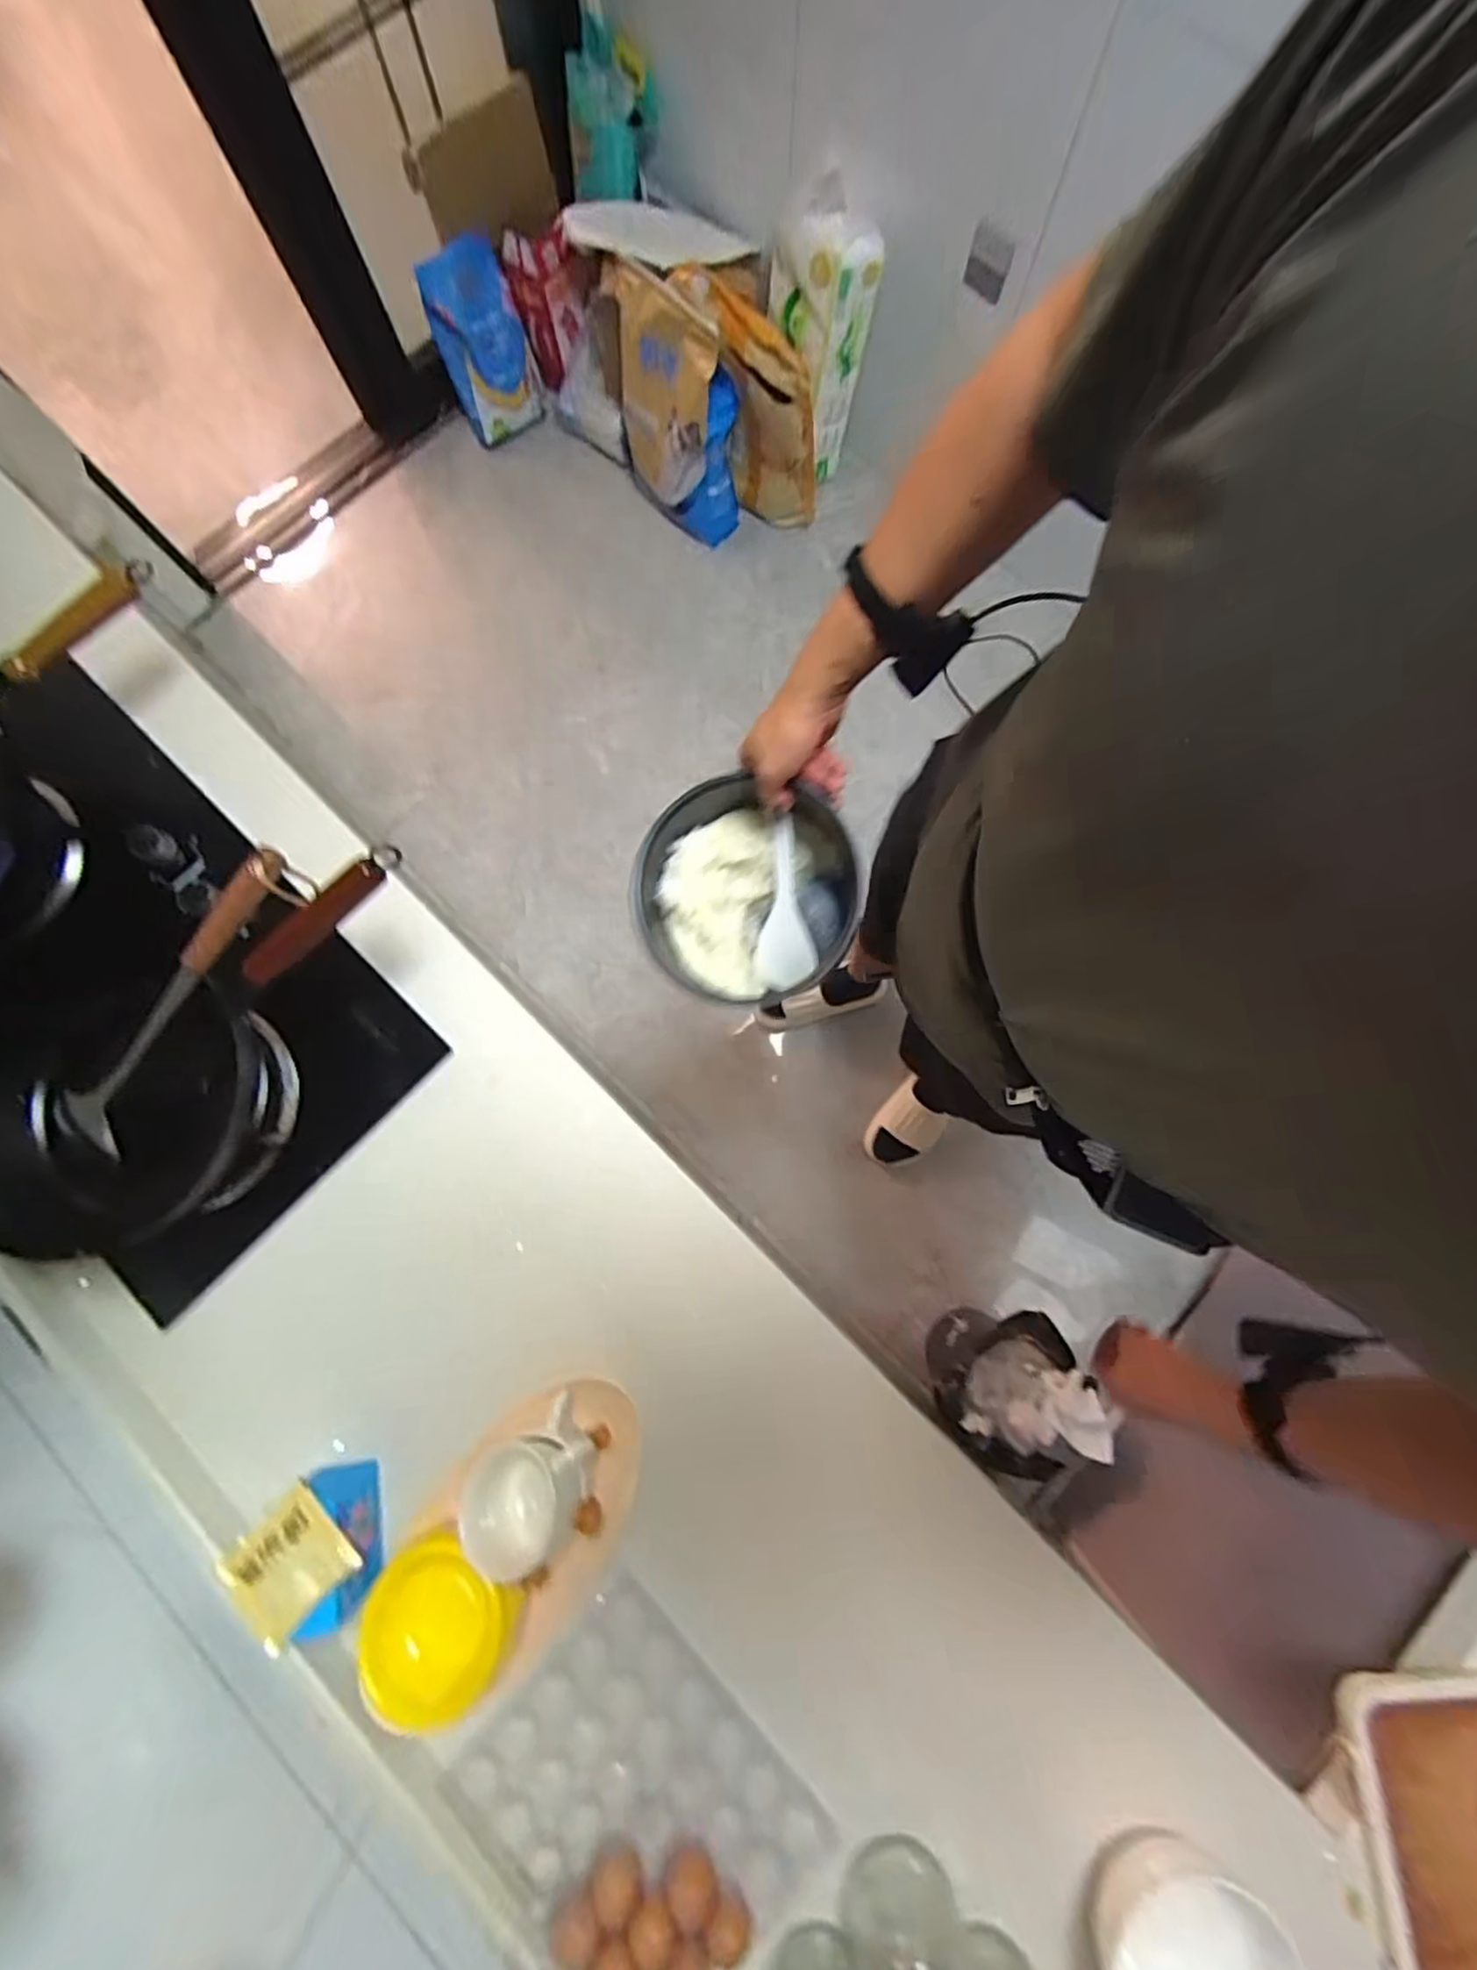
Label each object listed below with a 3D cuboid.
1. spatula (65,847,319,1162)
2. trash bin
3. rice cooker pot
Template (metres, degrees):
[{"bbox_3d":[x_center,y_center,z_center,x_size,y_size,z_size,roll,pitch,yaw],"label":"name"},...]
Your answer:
[{"bbox_3d":[-0.502,0.019,0.627,0.071,0.088,0.323,42,81,9],"label":"spatula"},{"bbox_3d":[0.464,0.710,1.263,0.230,0.341,0.213,0,78,0],"label":"trash bin"},{"bbox_3d":[0.011,-0.086,0.694,0.206,0.125,0.188,0,78,0],"label":"rice cooker pot"}]

